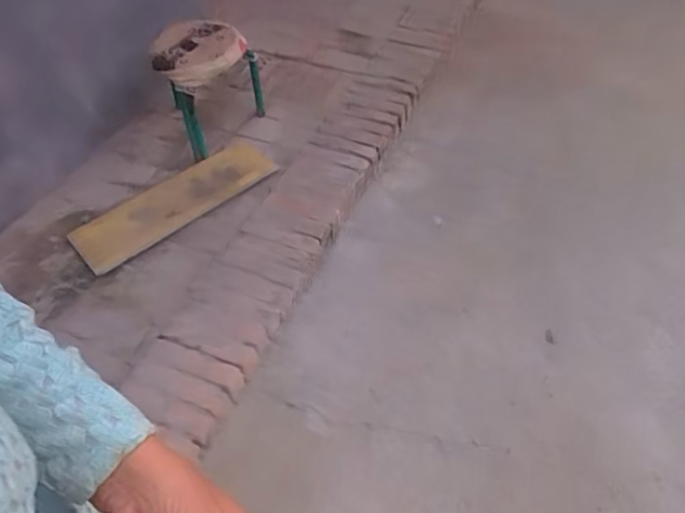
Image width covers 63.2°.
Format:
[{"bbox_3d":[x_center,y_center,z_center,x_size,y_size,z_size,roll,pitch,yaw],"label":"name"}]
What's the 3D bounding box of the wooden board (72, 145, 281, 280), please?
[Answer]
[{"bbox_3d":[-0.427,-0.136,1.413,0.508,0.020,0.158,-31,65,-8],"label":"wooden board"}]

